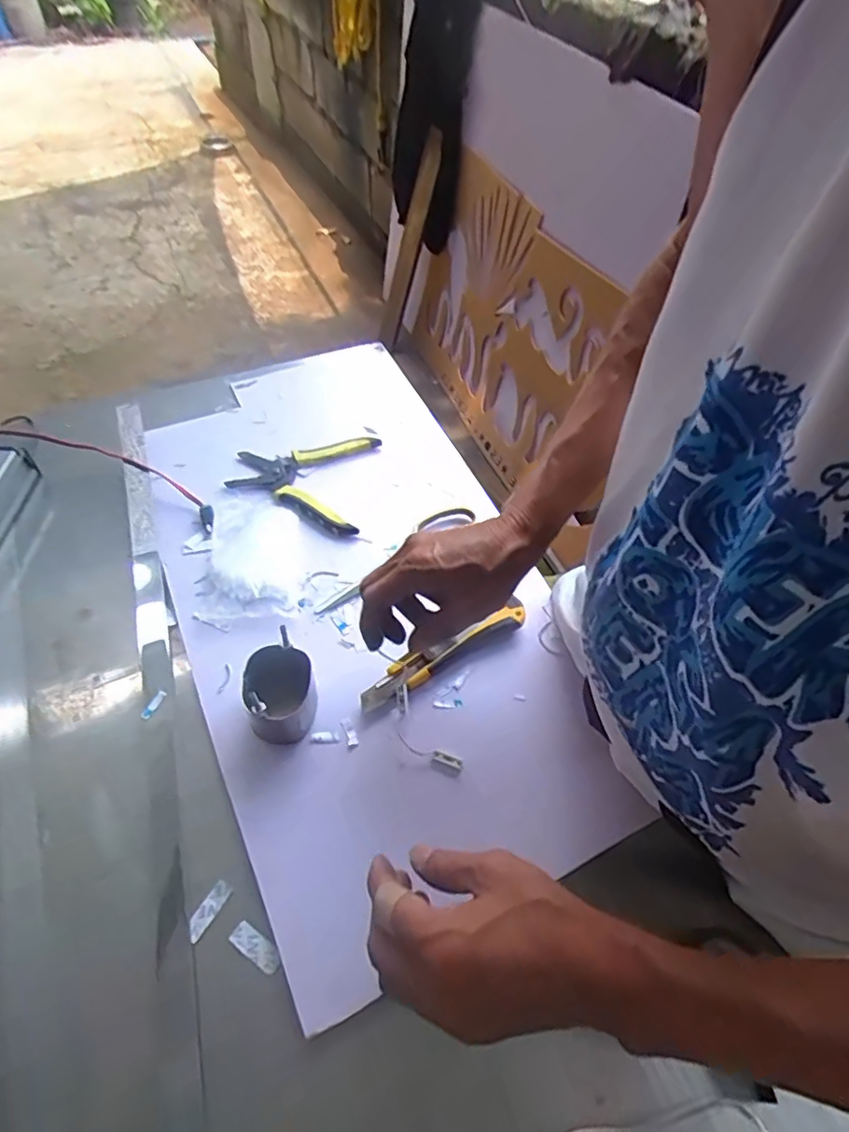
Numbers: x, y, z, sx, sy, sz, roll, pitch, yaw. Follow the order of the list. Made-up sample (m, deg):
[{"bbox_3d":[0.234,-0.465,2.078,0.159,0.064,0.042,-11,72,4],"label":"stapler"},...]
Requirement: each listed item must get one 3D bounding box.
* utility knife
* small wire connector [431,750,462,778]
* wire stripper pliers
[{"bbox_3d":[0.018,0.078,0.514,0.165,0.021,0.025,-24,59,-18],"label":"utility knife"},{"bbox_3d":[0.018,0.159,0.468,0.024,0.006,0.016,19,56,11],"label":"small wire connector"},{"bbox_3d":[-0.136,-0.097,0.642,0.149,0.014,0.138,9,55,4],"label":"wire stripper pliers"}]

